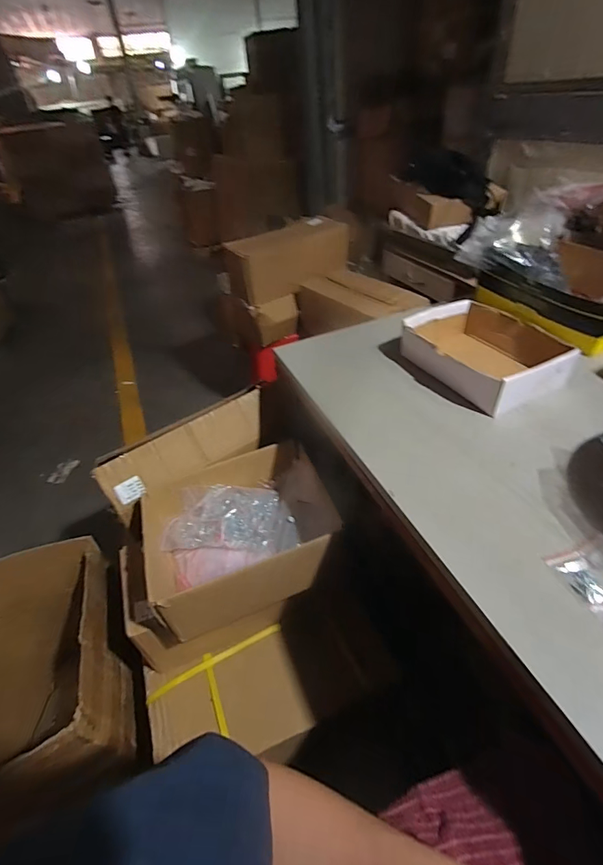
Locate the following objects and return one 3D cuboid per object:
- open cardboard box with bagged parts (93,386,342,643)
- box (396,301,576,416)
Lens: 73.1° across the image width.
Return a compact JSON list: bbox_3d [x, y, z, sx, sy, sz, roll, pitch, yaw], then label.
[{"bbox_3d":[-0.172,0.142,0.777,0.367,0.167,0.381,-16,41,-10],"label":"open cardboard box with bagged parts"},{"bbox_3d":[0.305,-0.143,0.699,0.190,0.063,0.244,-21,42,-16],"label":"box"}]

